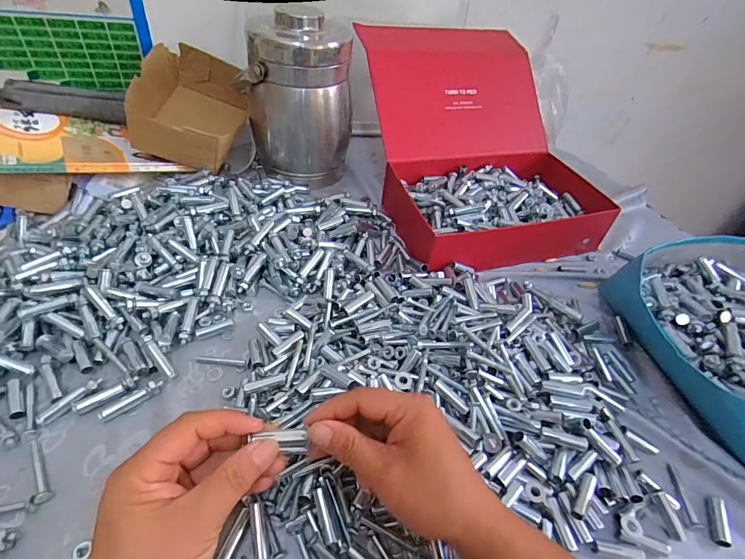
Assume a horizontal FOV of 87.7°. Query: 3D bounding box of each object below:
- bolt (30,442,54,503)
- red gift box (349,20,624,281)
[{"bbox_3d":[-0.273,0.155,0.317,0.010,0.008,0.059,-27,56,-28],"label":"bolt"},{"bbox_3d":[0.161,-0.227,0.628,0.304,0.167,0.409,-9,49,-15],"label":"red gift box"}]

